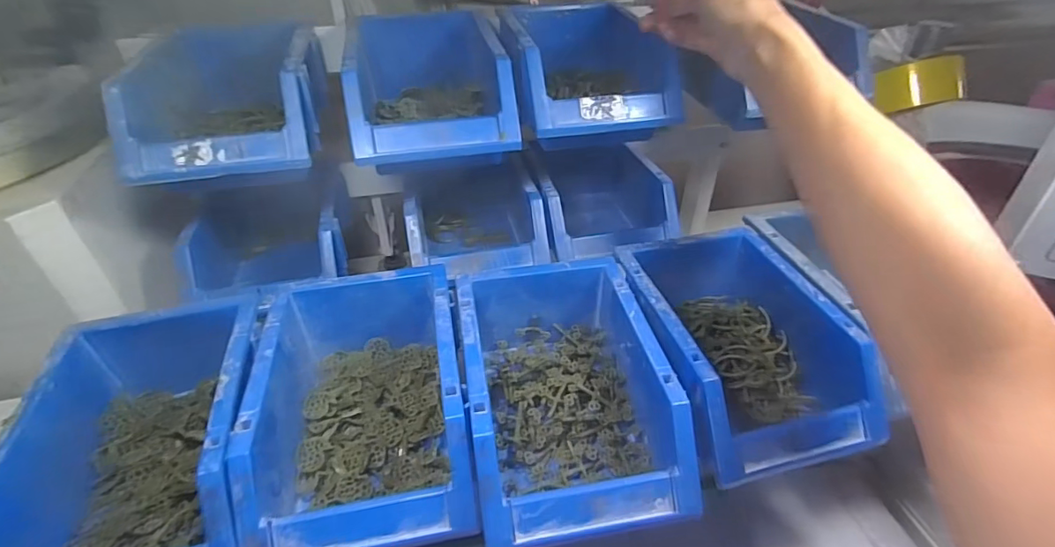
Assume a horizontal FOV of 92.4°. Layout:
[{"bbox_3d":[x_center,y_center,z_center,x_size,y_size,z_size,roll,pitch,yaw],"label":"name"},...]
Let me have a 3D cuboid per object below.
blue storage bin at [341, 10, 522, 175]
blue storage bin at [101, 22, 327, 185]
[{"bbox_3d":[-0.083,-0.160,0.423,0.120,0.066,0.172,-9,38,-9],"label":"blue storage bin"},{"bbox_3d":[-0.228,-0.137,0.396,0.125,0.062,0.175,-7,37,-6],"label":"blue storage bin"}]

